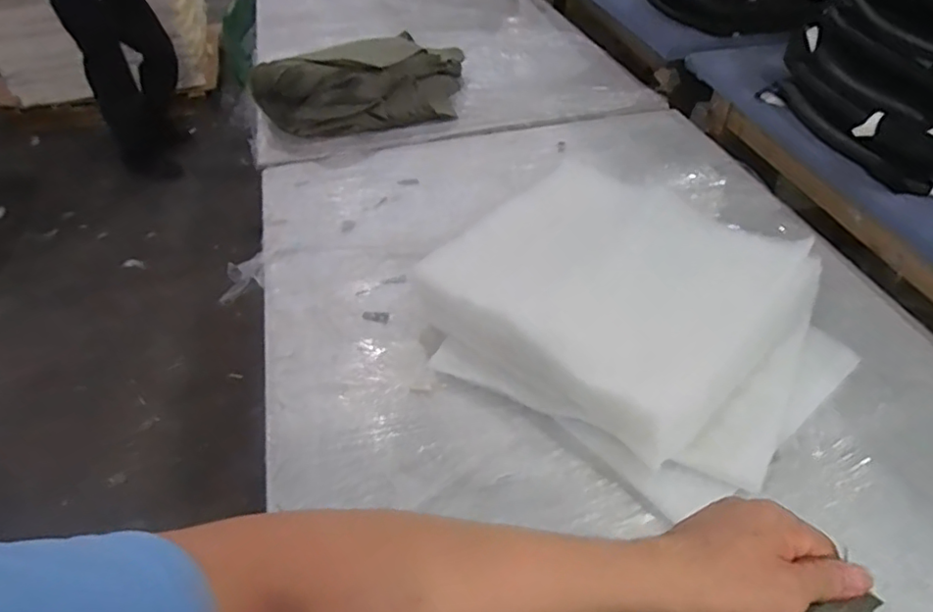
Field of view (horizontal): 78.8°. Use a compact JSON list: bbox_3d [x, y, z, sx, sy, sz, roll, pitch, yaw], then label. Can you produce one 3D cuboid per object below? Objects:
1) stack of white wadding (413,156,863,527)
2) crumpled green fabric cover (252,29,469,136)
[{"bbox_3d":[0.281,-0.004,0.987,0.565,0.151,0.633,-34,53,-29],"label":"stack of white wadding"},{"bbox_3d":[-0.257,-0.624,1.614,0.635,0.193,0.282,-20,48,-19],"label":"crumpled green fabric cover"}]

